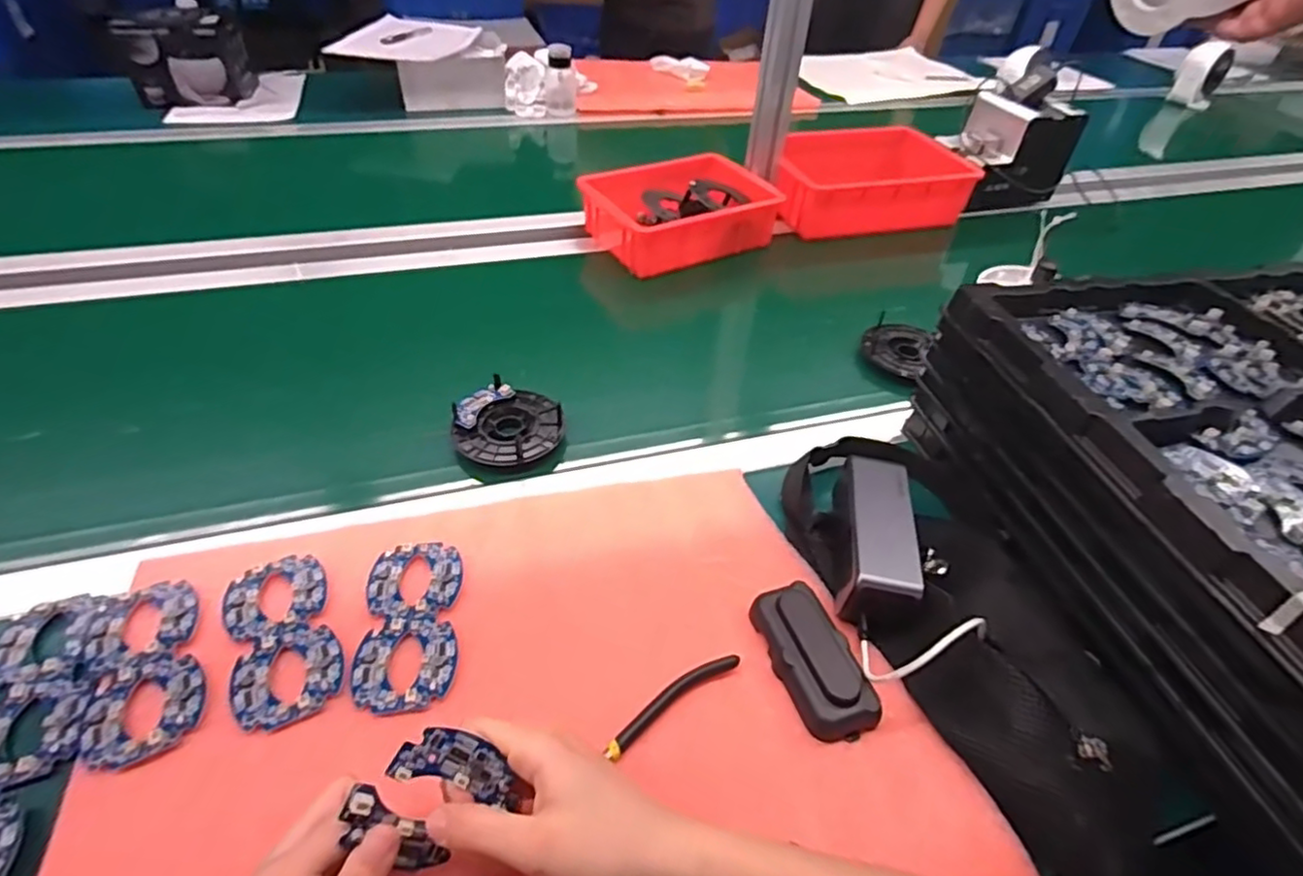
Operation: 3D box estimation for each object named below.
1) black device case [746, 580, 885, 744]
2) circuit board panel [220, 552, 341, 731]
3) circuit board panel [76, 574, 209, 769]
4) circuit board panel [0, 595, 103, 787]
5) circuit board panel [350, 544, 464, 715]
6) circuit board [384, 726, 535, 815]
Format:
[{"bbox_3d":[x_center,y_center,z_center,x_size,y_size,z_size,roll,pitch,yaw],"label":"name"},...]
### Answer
[{"bbox_3d":[0.111,0.149,0.443,0.052,0.025,0.102,-8,45,-14],"label":"black device case"},{"bbox_3d":[-0.251,0.134,0.440,0.065,0.005,0.123,-17,48,-22],"label":"circuit board panel"},{"bbox_3d":[-0.330,0.147,0.421,0.067,0.008,0.128,-17,48,-20],"label":"circuit board panel"},{"bbox_3d":[-0.392,0.155,0.416,0.064,0.006,0.129,-15,45,-19],"label":"circuit board panel"},{"bbox_3d":[-0.168,0.128,0.452,0.065,0.009,0.124,-4,43,-8],"label":"circuit board panel"},{"bbox_3d":[-0.091,0.160,0.316,0.067,0.004,0.026,23,74,-15],"label":"circuit board"}]

